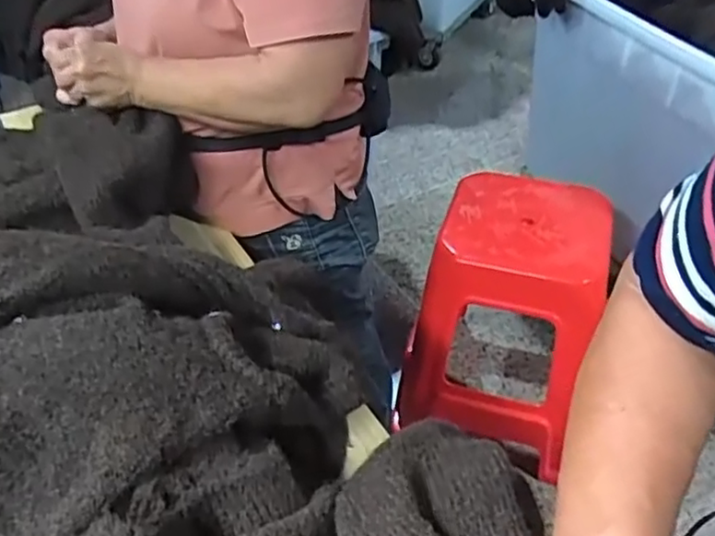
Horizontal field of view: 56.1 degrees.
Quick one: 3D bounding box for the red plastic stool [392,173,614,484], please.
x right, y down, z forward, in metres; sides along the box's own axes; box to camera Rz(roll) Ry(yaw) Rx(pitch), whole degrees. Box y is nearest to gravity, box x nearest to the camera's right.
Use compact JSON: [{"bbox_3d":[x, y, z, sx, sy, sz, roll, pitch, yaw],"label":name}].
[{"bbox_3d":[0.290,0.114,1.417,0.359,0.499,0.359,7,41,10],"label":"red plastic stool"}]

